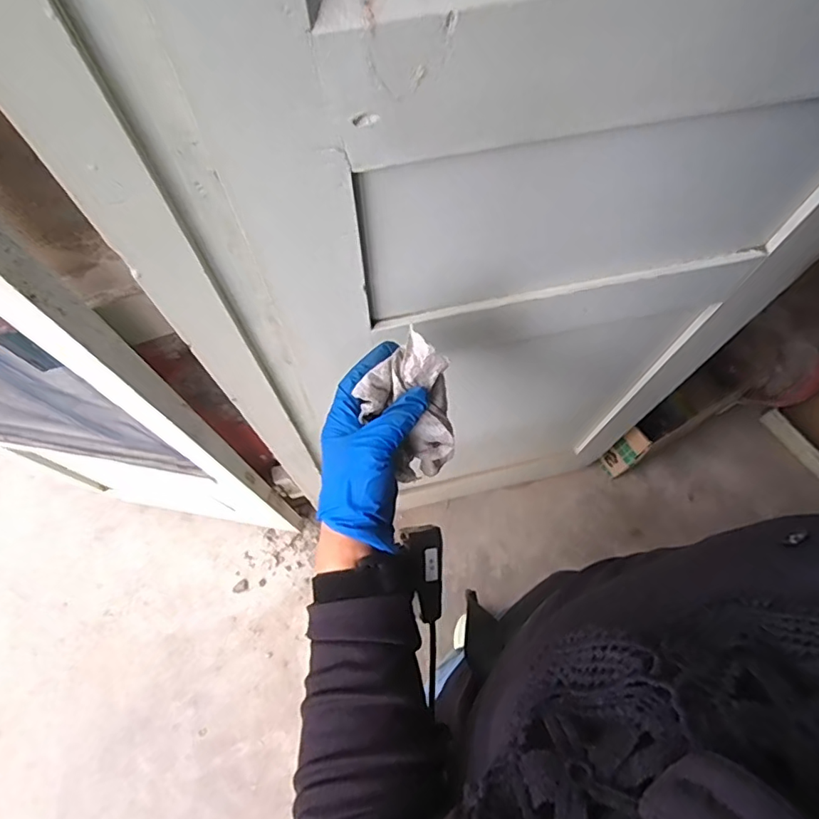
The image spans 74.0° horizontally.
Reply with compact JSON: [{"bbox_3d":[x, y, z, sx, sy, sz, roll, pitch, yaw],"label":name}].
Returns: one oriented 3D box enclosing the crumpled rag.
[{"bbox_3d":[0.005,-0.001,0.425,0.069,0.078,0.078,-42,74,-15],"label":"crumpled rag"}]

